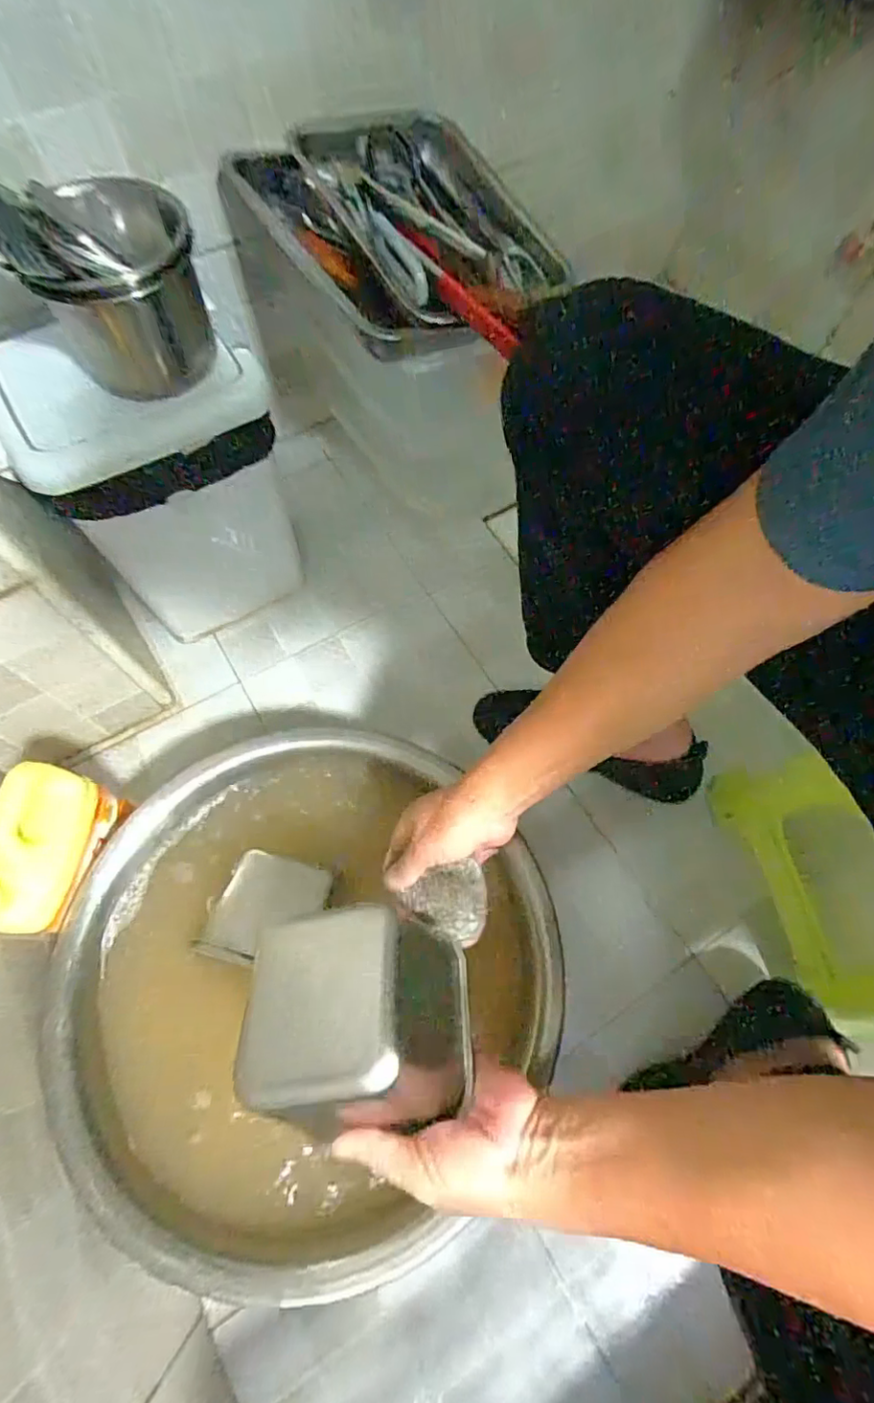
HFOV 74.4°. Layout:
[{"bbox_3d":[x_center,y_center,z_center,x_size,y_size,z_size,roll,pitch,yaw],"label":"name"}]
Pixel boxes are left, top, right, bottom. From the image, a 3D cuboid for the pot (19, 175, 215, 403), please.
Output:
[{"bbox_3d":[-0.272,-0.362,0.513,0.118,0.109,0.142,-15,69,-7],"label":"pot"}]

